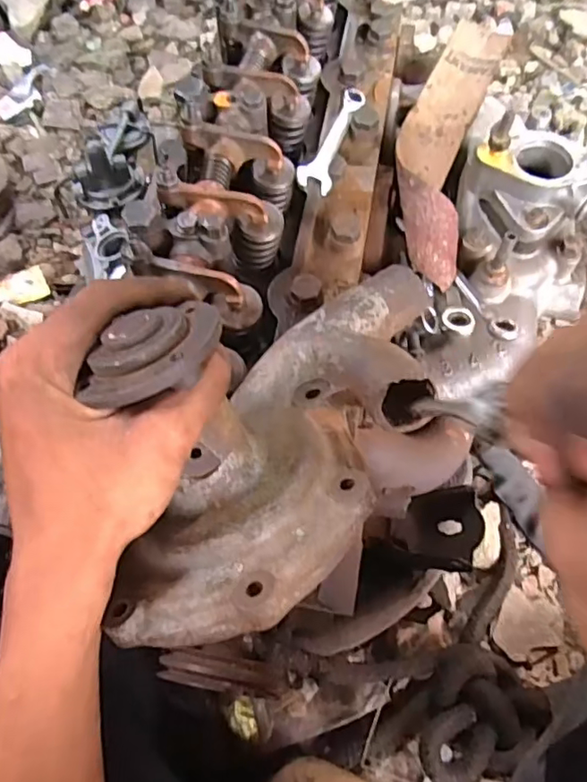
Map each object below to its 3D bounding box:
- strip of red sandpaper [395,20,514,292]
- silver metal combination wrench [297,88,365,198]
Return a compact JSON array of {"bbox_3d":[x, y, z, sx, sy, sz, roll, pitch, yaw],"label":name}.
[{"bbox_3d":[0.121,-0.208,0.455,0.063,0.034,0.282,16,64,5],"label":"strip of red sandpaper"},{"bbox_3d":[0.031,-0.194,0.434,0.025,0.007,0.136,21,55,-4],"label":"silver metal combination wrench"}]

